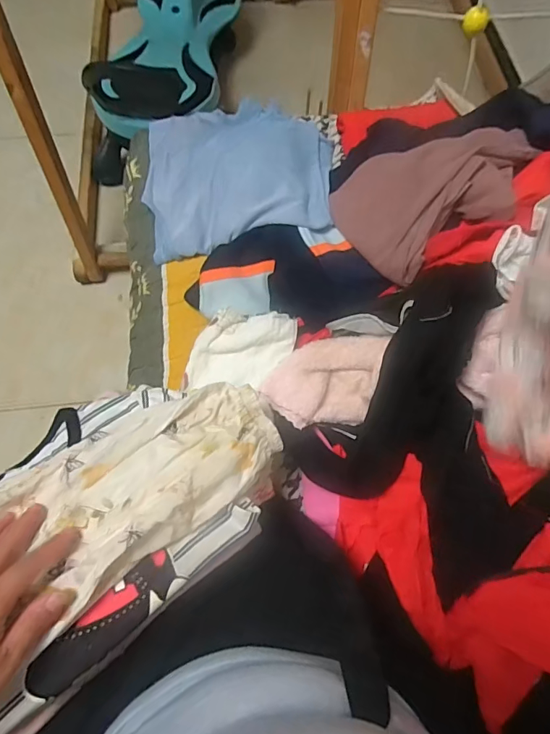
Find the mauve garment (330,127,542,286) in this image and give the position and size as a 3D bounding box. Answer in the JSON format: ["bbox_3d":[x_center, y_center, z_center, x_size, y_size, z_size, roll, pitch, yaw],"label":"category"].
[{"bbox_3d":[0.209,-0.227,0.572,0.259,0.071,0.164,-29,71,-13],"label":"mauve garment"}]

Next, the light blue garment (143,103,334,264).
[{"bbox_3d":[-0.053,-0.288,0.666,0.264,0.057,0.269,1,67,-2],"label":"light blue garment"}]

